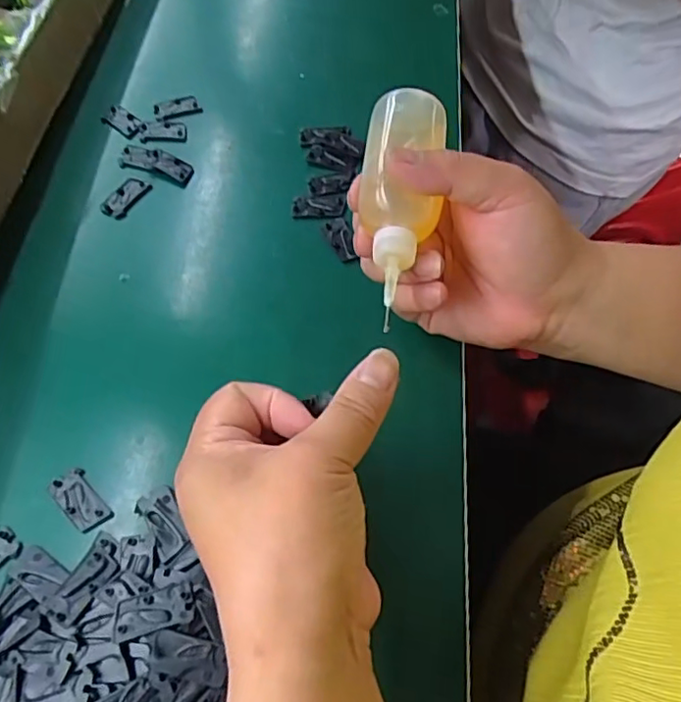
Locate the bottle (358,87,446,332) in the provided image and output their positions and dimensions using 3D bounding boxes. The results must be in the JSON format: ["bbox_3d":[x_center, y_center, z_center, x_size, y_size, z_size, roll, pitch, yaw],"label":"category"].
[{"bbox_3d":[0.027,-0.071,0.279,0.036,0.039,0.114,7,64,5],"label":"bottle"}]

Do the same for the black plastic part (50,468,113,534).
[{"bbox_3d":[-0.127,0.074,0.297,0.018,0.004,0.035,-39,63,-18],"label":"black plastic part"}]

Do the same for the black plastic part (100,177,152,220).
[{"bbox_3d":[-0.145,-0.103,0.407,0.021,0.006,0.035,28,64,19],"label":"black plastic part"}]

